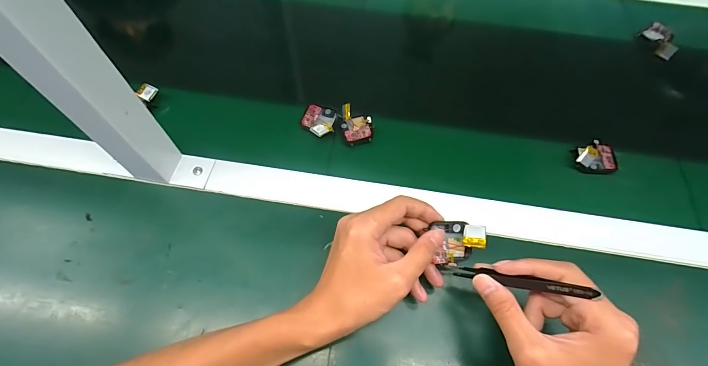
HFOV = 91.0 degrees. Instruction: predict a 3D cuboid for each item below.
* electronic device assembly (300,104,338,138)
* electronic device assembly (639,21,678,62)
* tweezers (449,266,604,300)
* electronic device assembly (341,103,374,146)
[{"bbox_3d":[-0.043,-0.076,0.424,0.041,0.013,0.047,13,62,7],"label":"electronic device assembly"},{"bbox_3d":[0.448,-0.206,0.504,0.029,0.018,0.058,-14,62,-8],"label":"electronic device assembly"},{"bbox_3d":[0.125,0.077,0.271,0.104,0.009,0.008,-1,54,45],"label":"tweezers"},{"bbox_3d":[0.004,-0.073,0.418,0.035,0.018,0.048,-11,62,-6],"label":"electronic device assembly"}]

